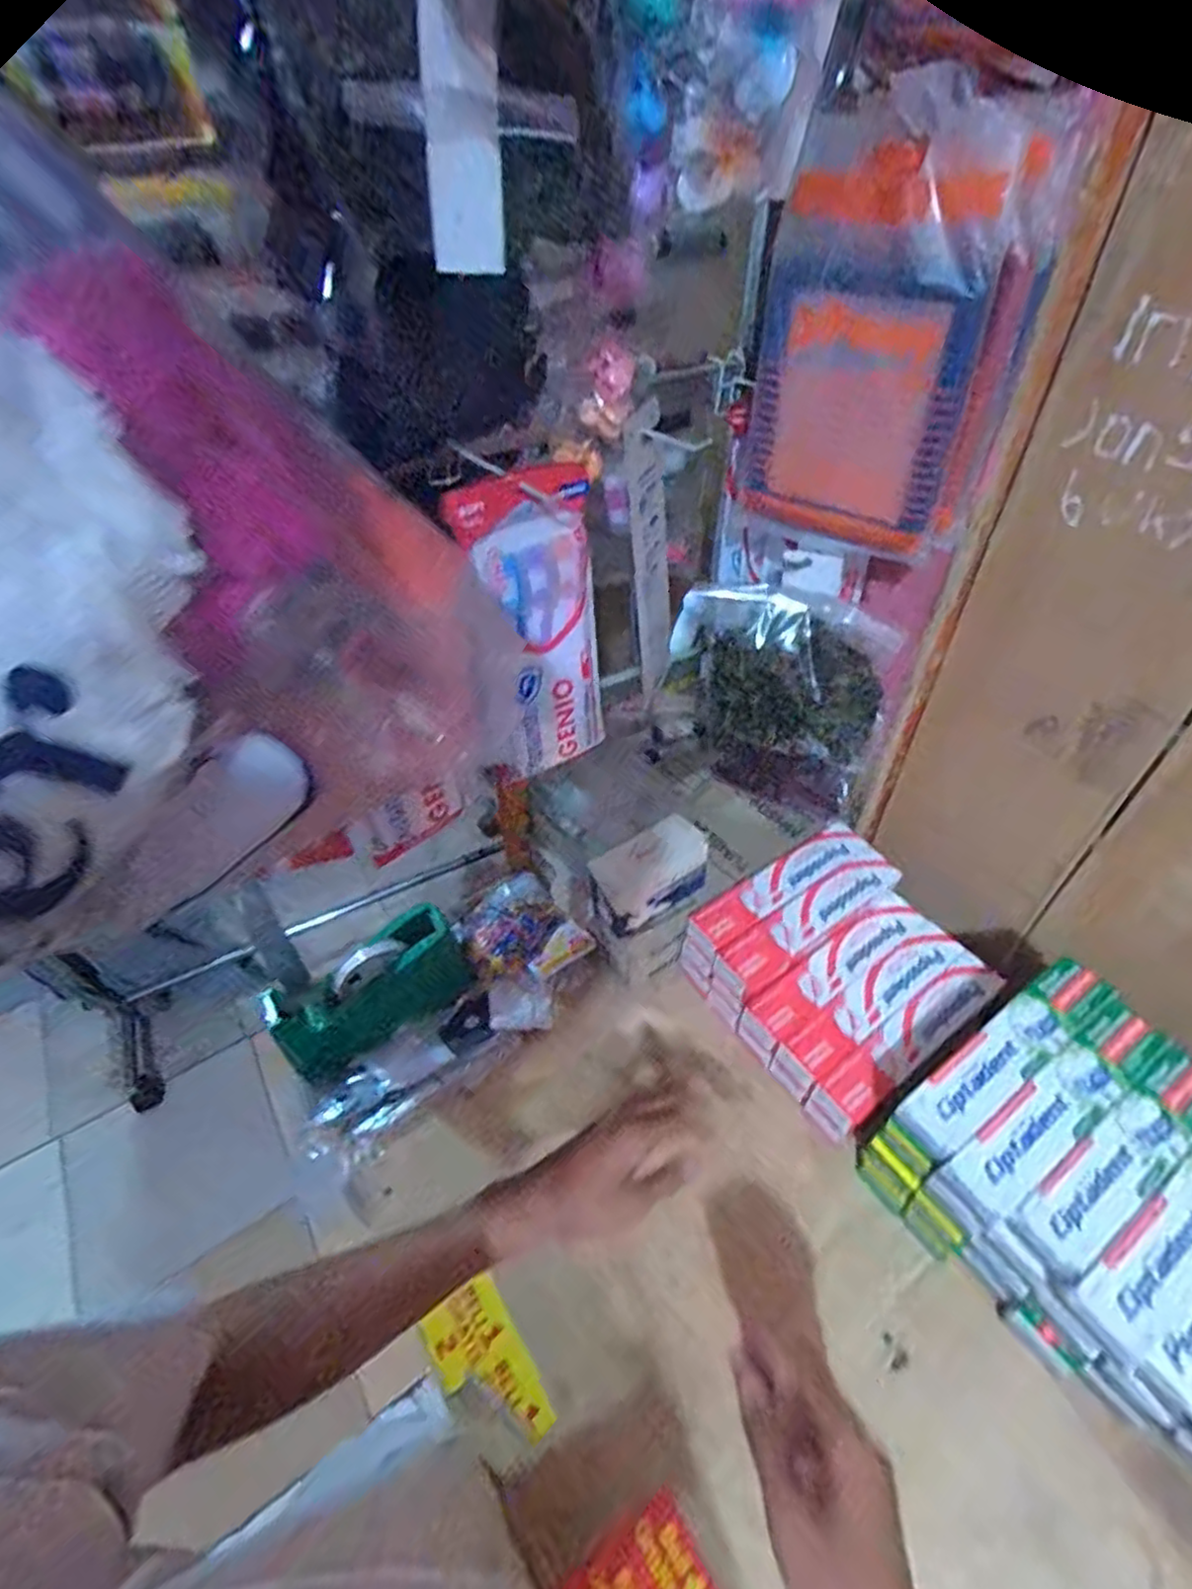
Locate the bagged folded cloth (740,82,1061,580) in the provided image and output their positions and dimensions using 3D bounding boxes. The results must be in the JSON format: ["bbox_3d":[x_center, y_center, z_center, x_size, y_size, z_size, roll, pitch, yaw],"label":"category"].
[{"bbox_3d":[0.191,-0.288,0.452,0.168,0.243,0.047,34,56,22],"label":"bagged folded cloth"}]

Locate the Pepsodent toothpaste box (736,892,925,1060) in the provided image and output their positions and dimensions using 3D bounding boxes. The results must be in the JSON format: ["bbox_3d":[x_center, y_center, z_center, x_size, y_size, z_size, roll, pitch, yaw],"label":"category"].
[{"bbox_3d":[0.248,0.176,0.701,0.228,0.036,0.048,-31,51,-23],"label":"Pepsodent toothpaste box"}]

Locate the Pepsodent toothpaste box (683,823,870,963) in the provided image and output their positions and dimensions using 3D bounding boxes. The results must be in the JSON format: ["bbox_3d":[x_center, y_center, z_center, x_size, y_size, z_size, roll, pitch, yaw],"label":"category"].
[{"bbox_3d":[0.198,0.097,0.730,0.229,0.029,0.052,-29,50,-22],"label":"Pepsodent toothpaste box"}]

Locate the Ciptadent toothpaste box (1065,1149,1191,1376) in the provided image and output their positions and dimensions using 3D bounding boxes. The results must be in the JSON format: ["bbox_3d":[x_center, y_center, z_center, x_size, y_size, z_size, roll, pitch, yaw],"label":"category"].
[{"bbox_3d":[0.416,0.302,0.483,0.226,0.036,0.048,-28,50,-21],"label":"Ciptadent toothpaste box"}]

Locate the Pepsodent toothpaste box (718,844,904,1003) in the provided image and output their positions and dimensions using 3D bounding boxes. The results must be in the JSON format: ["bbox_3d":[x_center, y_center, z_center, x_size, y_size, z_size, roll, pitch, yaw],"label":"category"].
[{"bbox_3d":[0.221,0.130,0.706,0.231,0.041,0.047,-29,50,-22],"label":"Pepsodent toothpaste box"}]

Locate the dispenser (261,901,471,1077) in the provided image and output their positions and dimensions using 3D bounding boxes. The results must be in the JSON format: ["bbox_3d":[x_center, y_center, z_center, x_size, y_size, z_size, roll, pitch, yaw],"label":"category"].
[{"bbox_3d":[-0.226,0.200,0.700,0.191,0.091,0.073,-28,50,-21],"label":"dispenser"}]

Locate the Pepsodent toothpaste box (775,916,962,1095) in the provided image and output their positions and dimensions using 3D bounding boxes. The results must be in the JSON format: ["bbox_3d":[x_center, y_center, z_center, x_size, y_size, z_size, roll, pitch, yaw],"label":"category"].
[{"bbox_3d":[0.275,0.205,0.681,0.222,0.036,0.049,-31,51,-24],"label":"Pepsodent toothpaste box"}]

